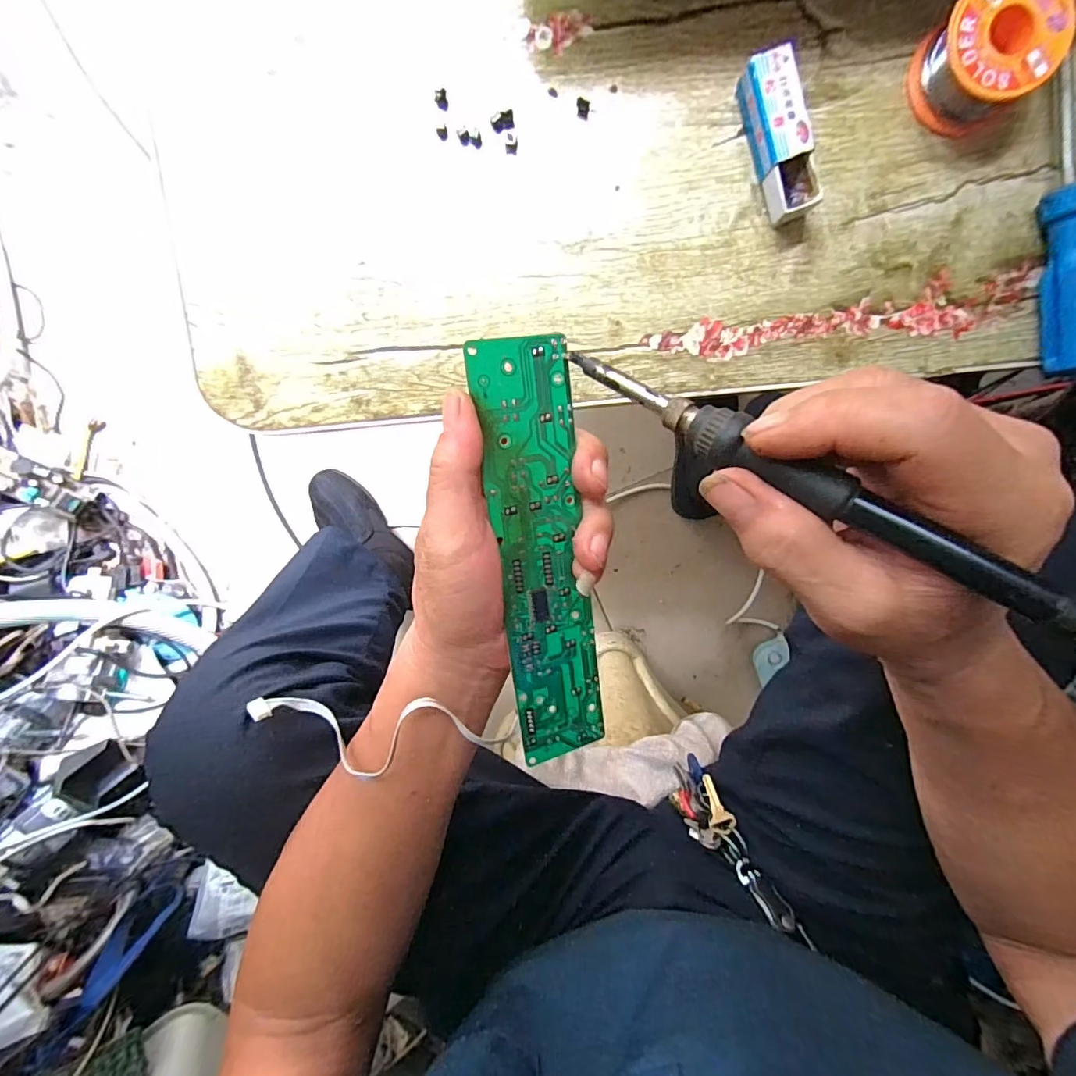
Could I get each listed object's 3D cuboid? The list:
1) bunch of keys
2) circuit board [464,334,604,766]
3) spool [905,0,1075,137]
[{"bbox_3d":[0.159,0.254,0.414,0.027,0.156,0.045,30,101,-30],"label":"bunch of keys"},{"bbox_3d":[0.003,0.014,0.234,0.045,0.004,0.204,-13,106,-20],"label":"circuit board"},{"bbox_3d":[0.217,-0.235,0.236,0.050,0.030,0.052,0,99,3],"label":"spool"}]

